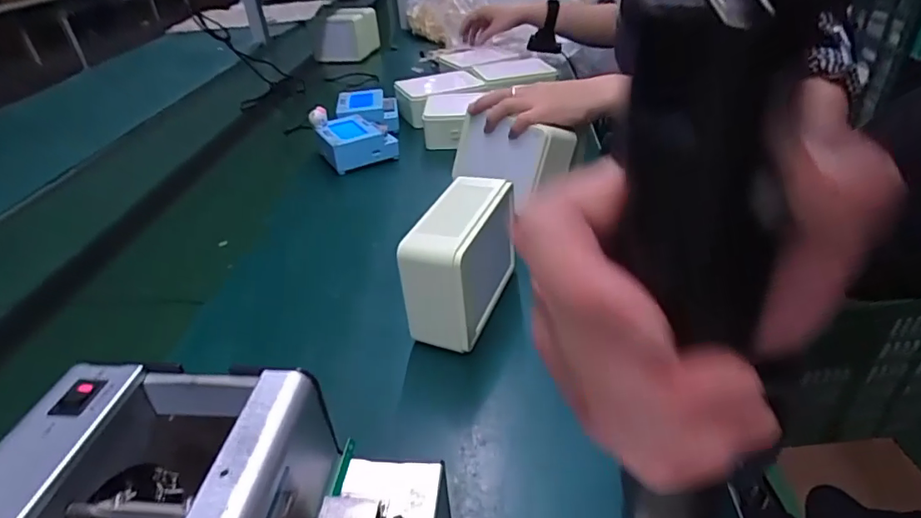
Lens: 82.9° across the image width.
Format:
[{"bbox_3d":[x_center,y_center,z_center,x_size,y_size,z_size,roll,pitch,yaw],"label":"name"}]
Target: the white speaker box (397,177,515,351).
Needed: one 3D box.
[{"bbox_3d":[0.003,-0.001,0.470,0.053,0.100,0.133,10,38,20],"label":"white speaker box"}]

